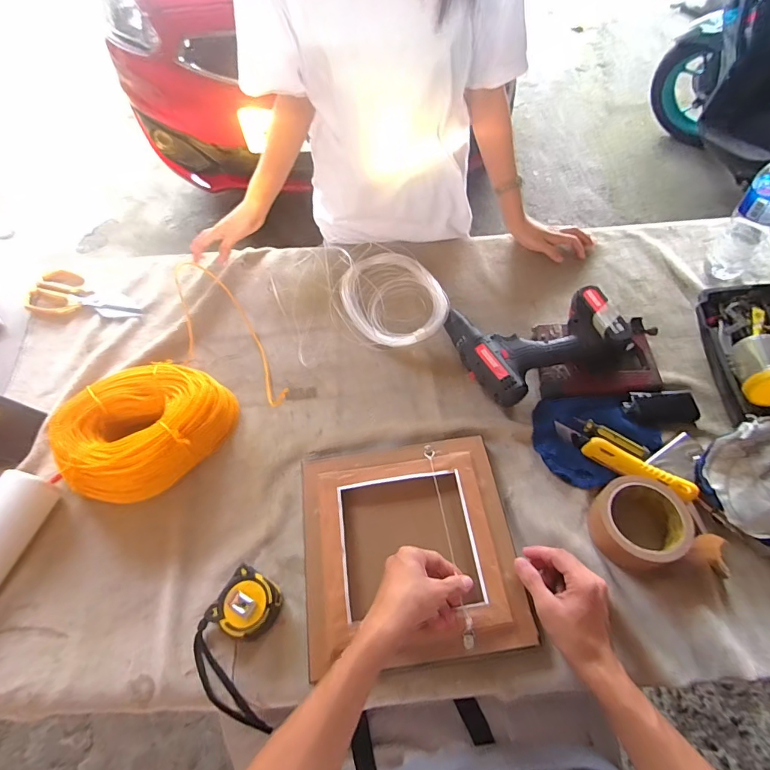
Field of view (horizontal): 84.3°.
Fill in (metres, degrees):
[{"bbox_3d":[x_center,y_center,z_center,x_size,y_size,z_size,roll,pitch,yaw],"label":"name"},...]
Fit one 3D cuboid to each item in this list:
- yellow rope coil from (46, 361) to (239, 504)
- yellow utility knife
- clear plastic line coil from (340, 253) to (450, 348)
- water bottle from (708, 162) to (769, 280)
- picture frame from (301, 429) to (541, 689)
[{"bbox_3d":[-0.325,0.056,0.588,0.224,0.079,0.172,-34,64,-17],"label":"yellow rope coil"},{"bbox_3d":[0.299,0.096,0.541,0.169,0.024,0.021,28,63,33],"label":"yellow utility knife"},{"bbox_3d":[0.013,-0.143,0.712,0.156,0.042,0.199,-18,60,-7],"label":"clear plastic line coil"},{"bbox_3d":[0.564,-0.258,0.642,0.067,0.207,0.058,37,67,21],"label":"water bottle"},{"bbox_3d":[0.027,0.188,0.520,0.246,0.021,0.251,-7,59,-2],"label":"picture frame"}]

